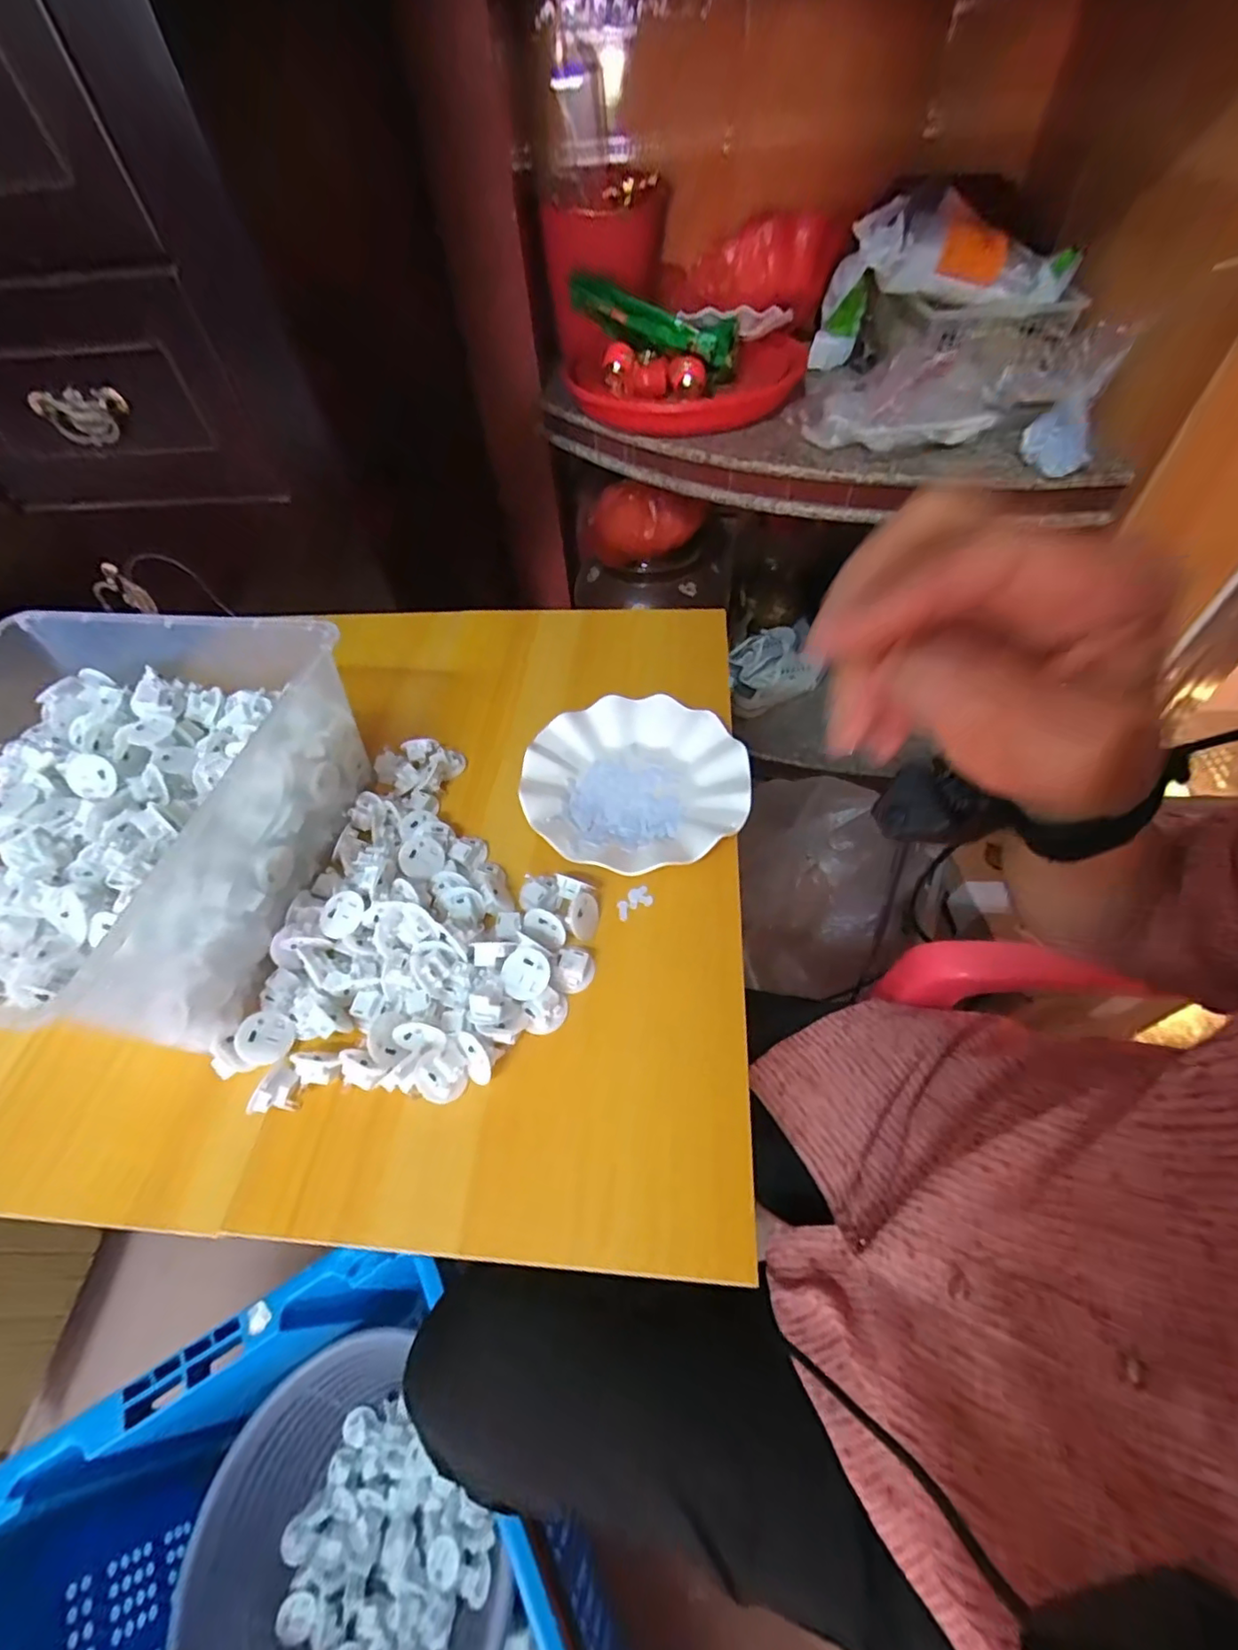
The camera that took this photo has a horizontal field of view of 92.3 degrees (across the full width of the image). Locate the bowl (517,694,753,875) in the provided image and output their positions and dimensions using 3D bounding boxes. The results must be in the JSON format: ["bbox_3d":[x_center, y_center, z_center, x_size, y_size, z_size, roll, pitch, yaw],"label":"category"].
[{"bbox_3d":[0.014,-0.037,0.500,0.183,0.023,0.179,12,55,13],"label":"bowl"}]

